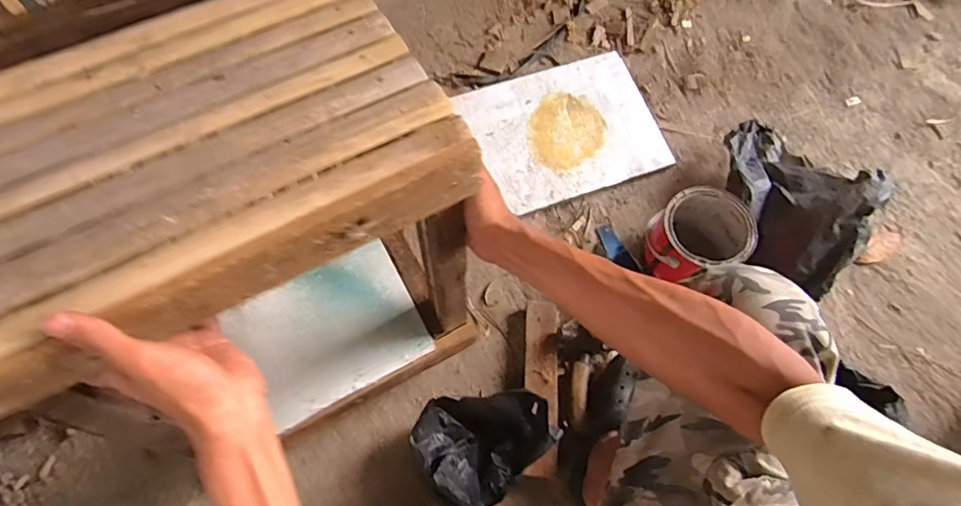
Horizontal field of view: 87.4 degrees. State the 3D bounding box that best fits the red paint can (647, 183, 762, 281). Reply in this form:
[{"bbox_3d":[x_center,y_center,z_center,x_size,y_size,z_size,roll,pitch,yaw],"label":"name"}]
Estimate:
[{"bbox_3d":[0.381,-0.021,0.909,0.169,0.151,0.147,-24,68,-12],"label":"red paint can"}]

